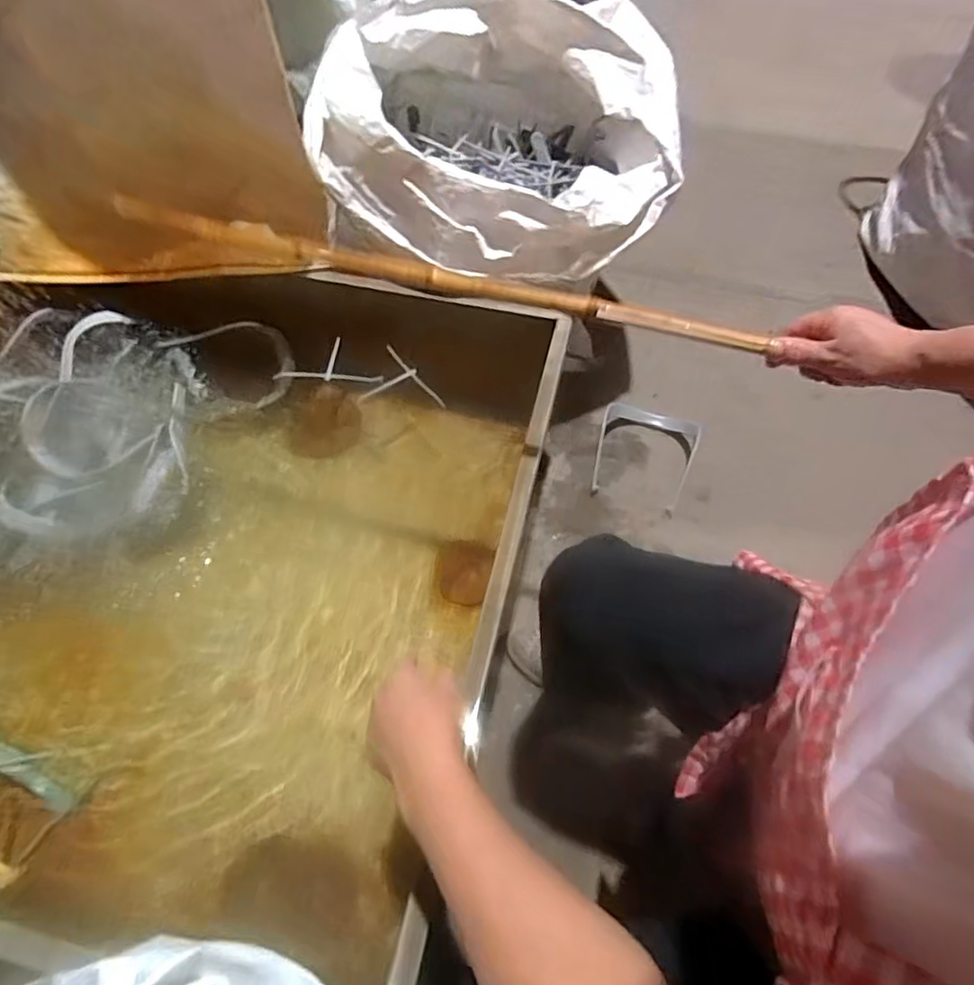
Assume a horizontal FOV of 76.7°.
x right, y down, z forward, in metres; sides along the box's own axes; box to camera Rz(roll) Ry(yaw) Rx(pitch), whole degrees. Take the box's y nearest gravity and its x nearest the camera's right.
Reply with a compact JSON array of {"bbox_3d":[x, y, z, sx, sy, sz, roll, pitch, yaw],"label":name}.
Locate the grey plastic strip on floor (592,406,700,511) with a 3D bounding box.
[{"bbox_3d":[0.281,-0.070,1.081,0.171,0.040,0.186,14,57,8],"label":"grey plastic strip on floor"}]

